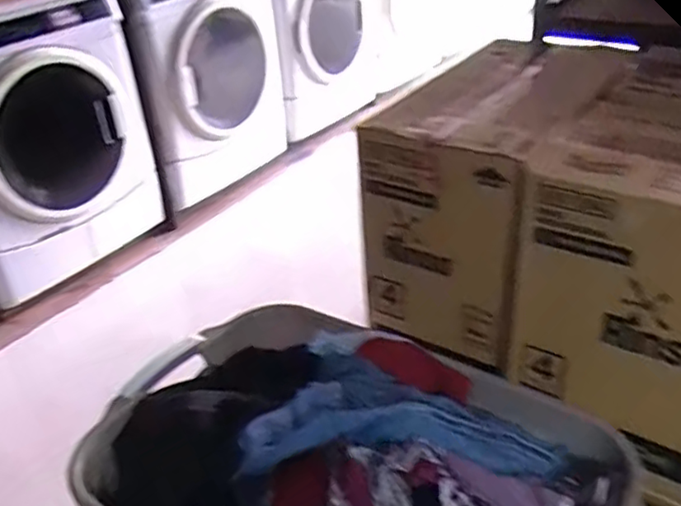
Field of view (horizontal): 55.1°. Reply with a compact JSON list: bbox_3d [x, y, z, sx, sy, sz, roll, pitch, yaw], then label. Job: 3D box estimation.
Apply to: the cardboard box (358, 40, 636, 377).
[{"bbox_3d":[0.203,-0.085,0.882,0.216,0.287,0.392,16,38,29],"label":"cardboard box"}]

